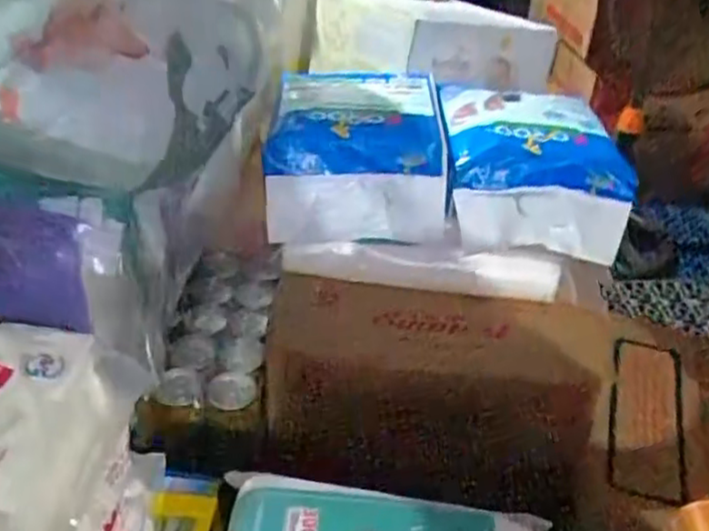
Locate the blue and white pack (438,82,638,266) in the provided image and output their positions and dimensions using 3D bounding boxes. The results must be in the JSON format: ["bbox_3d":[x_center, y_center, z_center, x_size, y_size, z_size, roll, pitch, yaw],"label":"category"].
[{"bbox_3d":[0.181,-0.107,0.737,0.179,0.095,0.205,2,35,-1],"label":"blue and white pack"}]

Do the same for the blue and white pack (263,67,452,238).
[{"bbox_3d":[0.000,-0.123,0.747,0.171,0.110,0.216,1,35,-3],"label":"blue and white pack"}]

